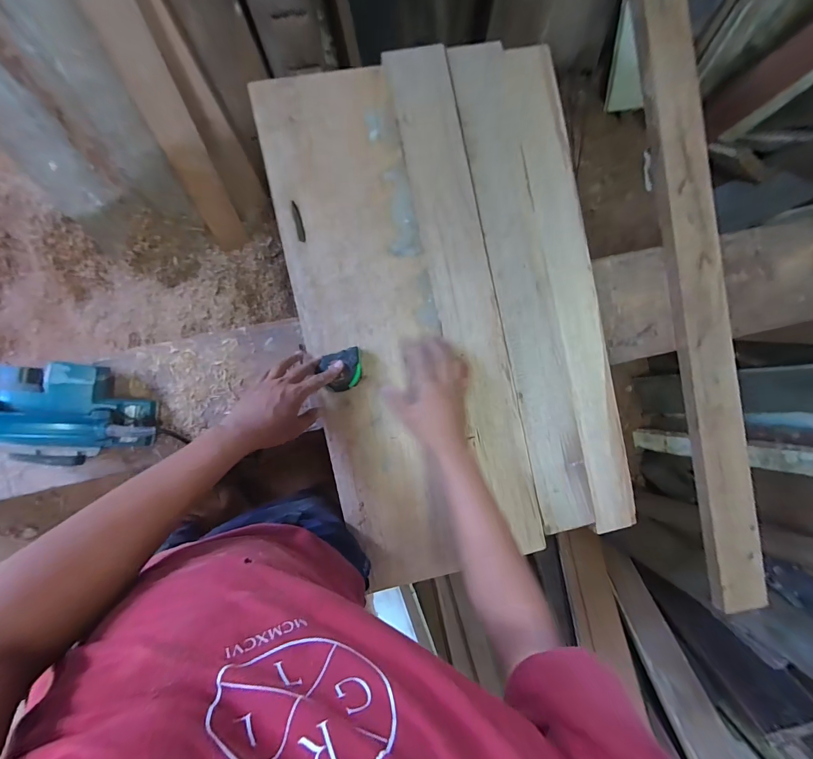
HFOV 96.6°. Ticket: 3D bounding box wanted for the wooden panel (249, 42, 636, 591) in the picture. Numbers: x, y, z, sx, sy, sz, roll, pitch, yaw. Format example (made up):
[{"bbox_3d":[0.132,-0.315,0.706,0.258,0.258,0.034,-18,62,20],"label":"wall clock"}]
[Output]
[{"bbox_3d":[0.085,-0.117,0.619,0.510,0.024,0.839,-13,92,-4],"label":"wooden panel"}]

